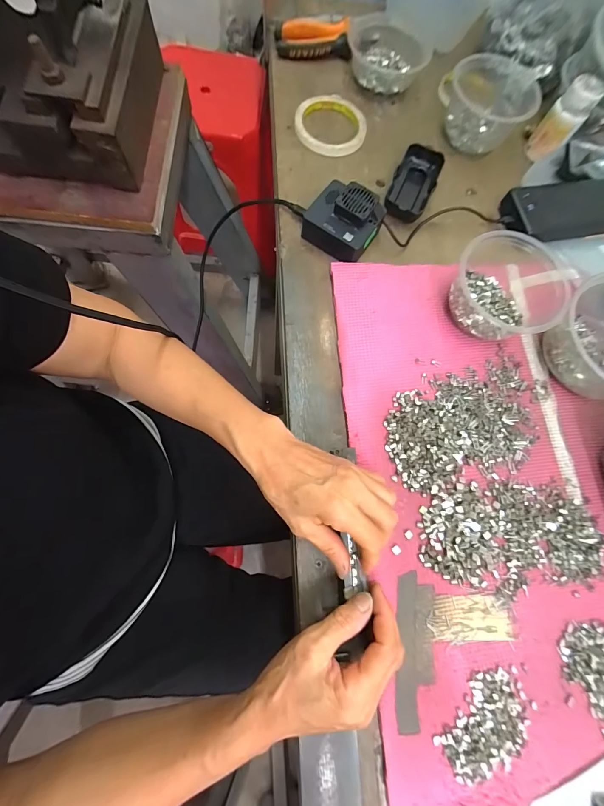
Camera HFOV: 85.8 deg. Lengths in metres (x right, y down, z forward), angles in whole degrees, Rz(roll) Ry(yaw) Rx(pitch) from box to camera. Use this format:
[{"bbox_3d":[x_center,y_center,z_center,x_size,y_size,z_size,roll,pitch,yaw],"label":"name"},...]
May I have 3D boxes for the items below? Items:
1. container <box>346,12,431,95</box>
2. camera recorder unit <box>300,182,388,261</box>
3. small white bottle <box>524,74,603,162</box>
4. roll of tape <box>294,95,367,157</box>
[{"bbox_3d":[0.125,-0.511,0.473,0.116,0.043,0.127,1,75,-6],"label":"container"},{"bbox_3d":[0.049,-0.216,0.388,0.081,0.043,0.074,38,75,6],"label":"camera recorder unit"},{"bbox_3d":[0.346,-0.375,0.434,0.044,0.078,0.041,41,75,5],"label":"small white bottle"},{"bbox_3d":[0.041,-0.385,0.447,0.095,0.014,0.099,1,75,-6],"label":"roll of tape"}]

